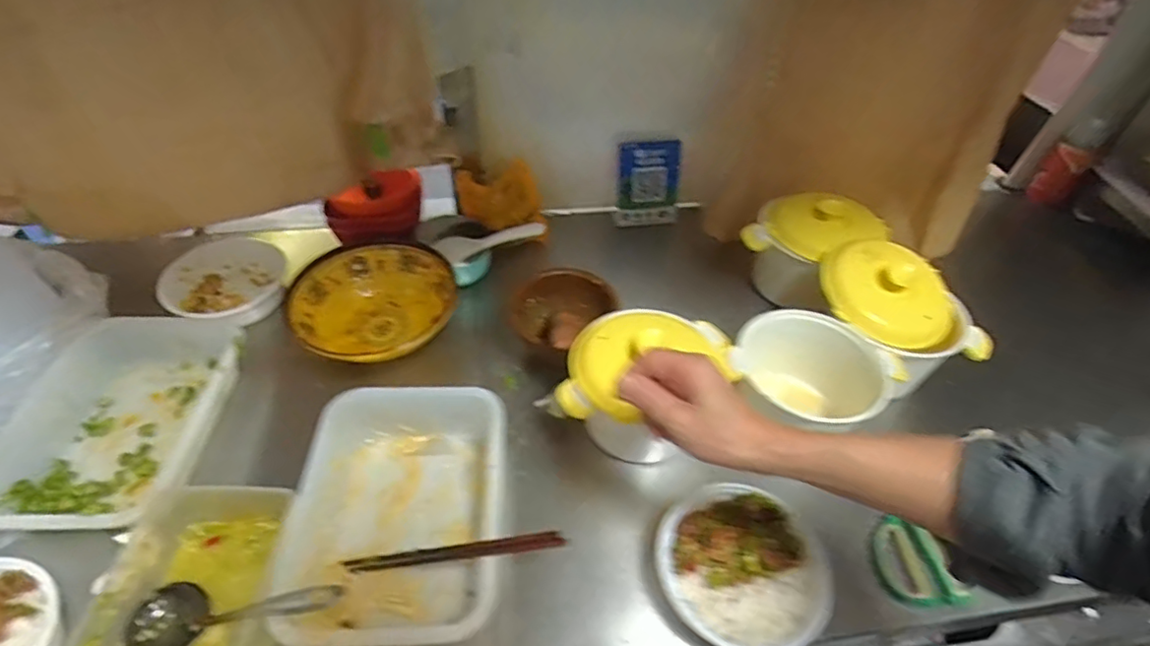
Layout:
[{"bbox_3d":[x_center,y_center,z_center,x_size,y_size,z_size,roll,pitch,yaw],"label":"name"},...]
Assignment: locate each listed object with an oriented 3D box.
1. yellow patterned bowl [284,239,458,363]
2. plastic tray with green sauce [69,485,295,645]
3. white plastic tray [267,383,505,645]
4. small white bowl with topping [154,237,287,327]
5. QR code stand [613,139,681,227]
[{"bbox_3d":[-0.292,-0.023,0.817,0.206,0.068,0.213,29,52,23],"label":"yellow patterned bowl"},{"bbox_3d":[-0.359,0.274,0.549,0.159,0.075,0.229,-3,47,-6],"label":"plastic tray with green sauce"},{"bbox_3d":[-0.185,0.201,0.625,0.211,0.079,0.289,0,46,-3],"label":"white plastic tray"},{"bbox_3d":[-0.530,-0.060,0.878,0.158,0.049,0.193,-14,49,-16],"label":"small white bowl with topping"},{"bbox_3d":[0.130,-0.244,1.017,0.112,0.131,0.060,3,46,-1],"label":"QR code stand"}]

